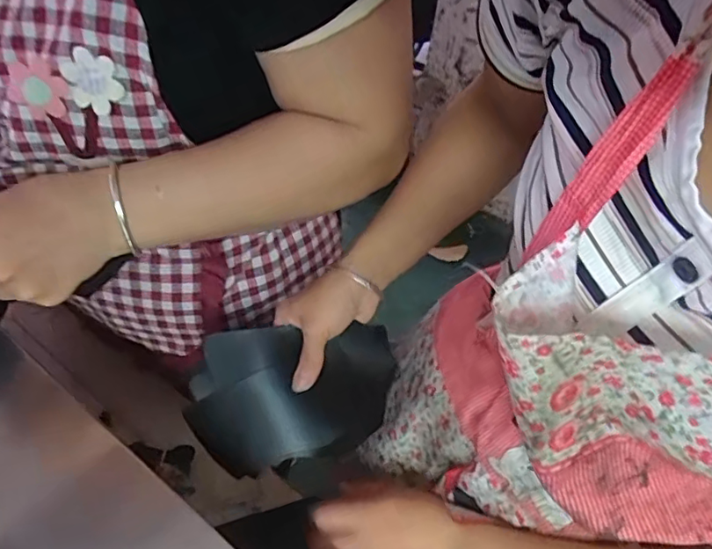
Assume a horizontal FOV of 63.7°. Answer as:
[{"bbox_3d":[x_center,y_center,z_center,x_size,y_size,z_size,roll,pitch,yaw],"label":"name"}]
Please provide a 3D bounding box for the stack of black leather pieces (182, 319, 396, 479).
[{"bbox_3d":[-0.051,0.101,0.498,0.174,0.031,0.115,-8,90,-16],"label":"stack of black leather pieces"}]

